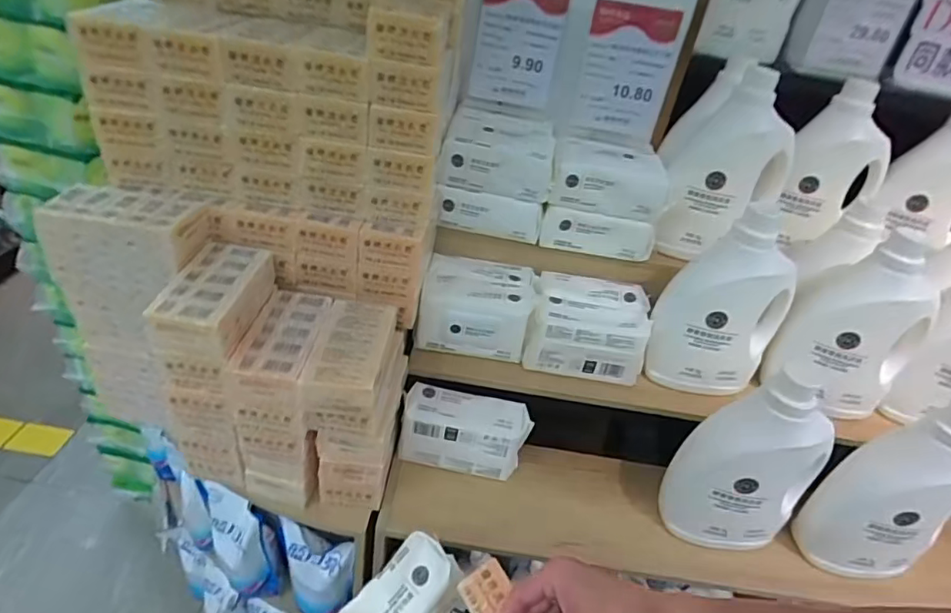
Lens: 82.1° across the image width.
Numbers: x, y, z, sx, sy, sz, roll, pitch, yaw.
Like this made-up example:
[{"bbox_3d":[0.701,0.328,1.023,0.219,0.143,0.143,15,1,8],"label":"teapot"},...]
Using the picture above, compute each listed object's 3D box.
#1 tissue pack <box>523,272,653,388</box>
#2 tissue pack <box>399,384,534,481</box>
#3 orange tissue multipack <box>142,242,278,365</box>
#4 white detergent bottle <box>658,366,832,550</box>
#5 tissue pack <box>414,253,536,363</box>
[{"bbox_3d":[0.189,0.031,0.923,0.186,0.107,0.160,11,34,2],"label":"tissue pack"},{"bbox_3d":[-0.017,0.199,0.866,0.193,0.108,0.075,9,34,-1],"label":"tissue pack"},{"bbox_3d":[-0.331,-0.016,0.698,0.092,0.057,0.179,9,34,-2],"label":"orange tissue multipack"},{"bbox_3d":[0.377,0.223,0.771,0.171,0.280,0.083,3,35,-11],"label":"white detergent bottle"},{"bbox_3d":[0.002,-0.003,0.923,0.177,0.098,0.144,9,34,-2],"label":"tissue pack"}]

